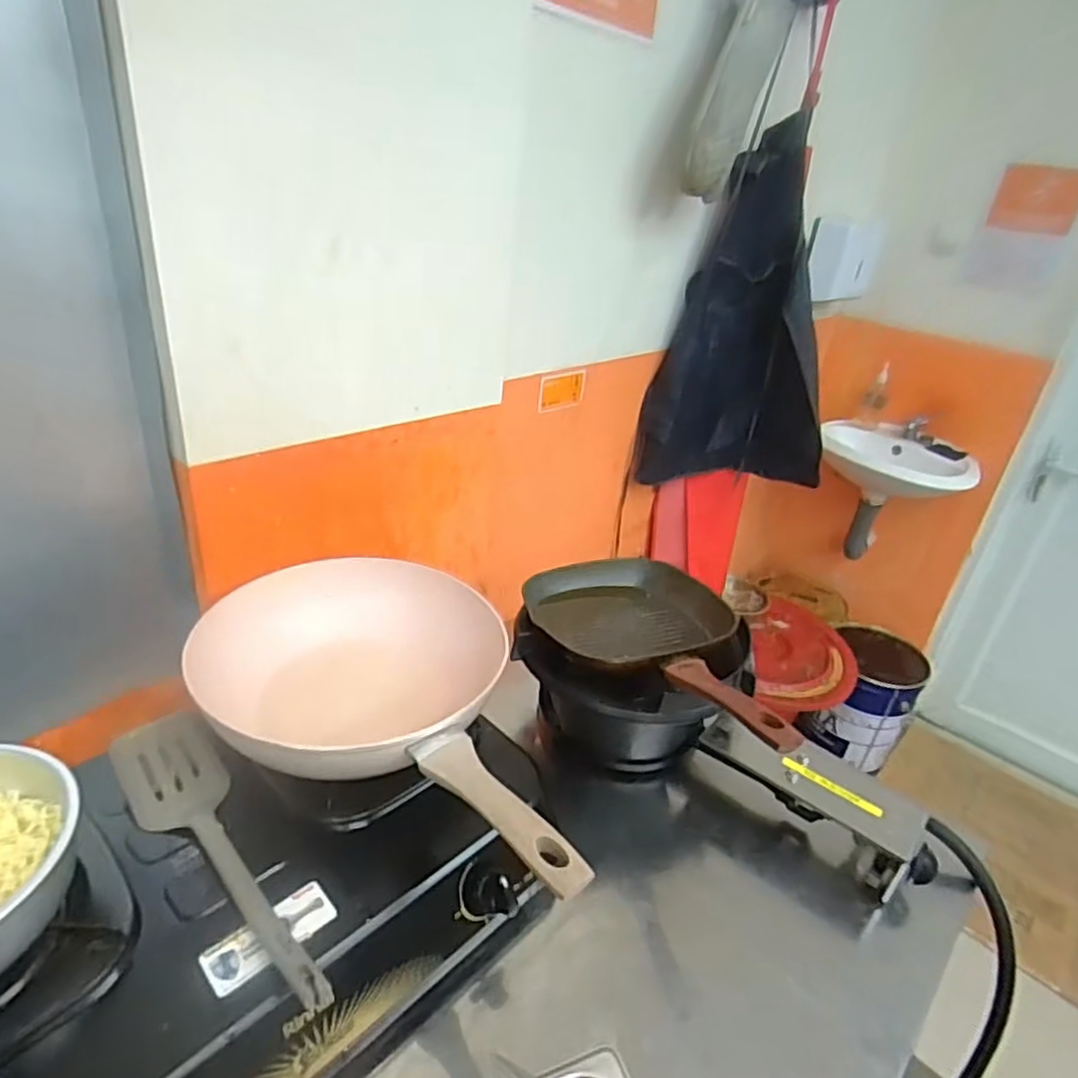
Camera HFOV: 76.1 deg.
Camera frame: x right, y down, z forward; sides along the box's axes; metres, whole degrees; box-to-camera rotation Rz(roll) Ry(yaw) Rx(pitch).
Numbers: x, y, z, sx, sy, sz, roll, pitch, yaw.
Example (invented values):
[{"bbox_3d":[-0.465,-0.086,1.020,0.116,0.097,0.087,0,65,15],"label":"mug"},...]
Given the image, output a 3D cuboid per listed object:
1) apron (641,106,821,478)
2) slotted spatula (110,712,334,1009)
[{"bbox_3d":[0.432,-0.429,1.425,0.377,0.659,0.163,4,29,-4],"label":"apron"},{"bbox_3d":[-0.272,0.263,0.580,0.079,0.039,0.318,-19,37,-38],"label":"slotted spatula"}]

